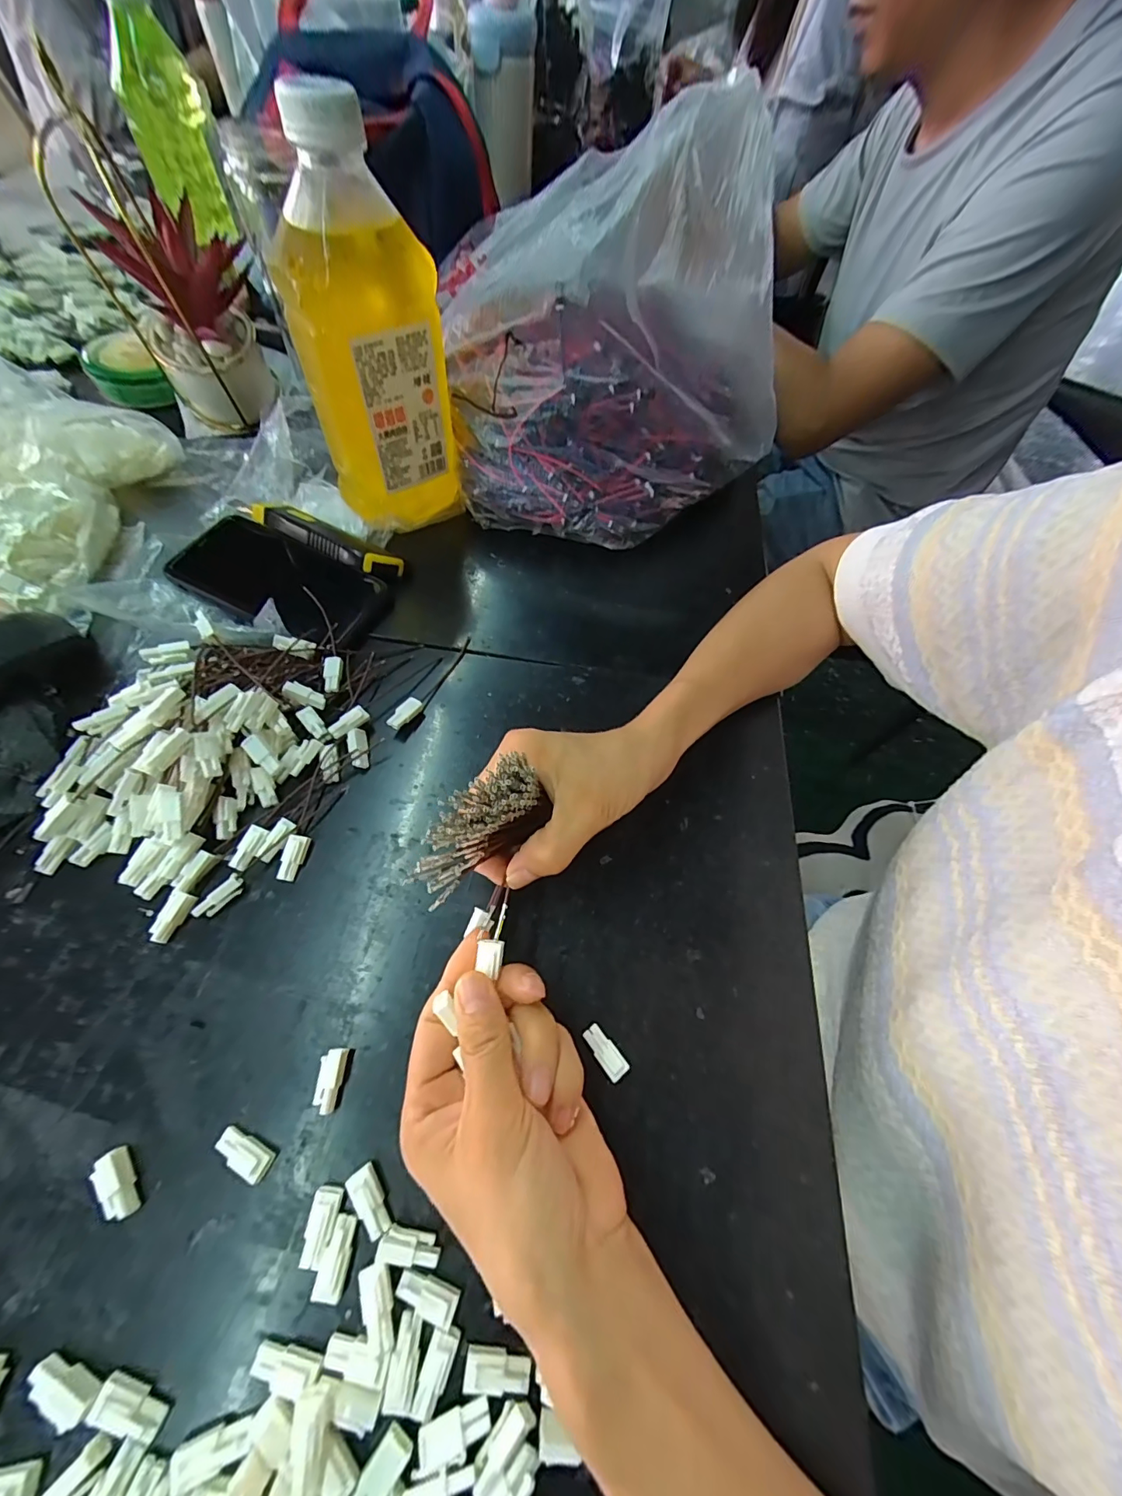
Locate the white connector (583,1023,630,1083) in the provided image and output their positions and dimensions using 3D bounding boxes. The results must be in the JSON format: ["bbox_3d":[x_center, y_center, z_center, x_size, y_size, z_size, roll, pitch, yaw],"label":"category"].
[{"bbox_3d":[0.022,0.151,0.237,0.012,0.006,0.026,-33,55,-20],"label":"white connector"}]

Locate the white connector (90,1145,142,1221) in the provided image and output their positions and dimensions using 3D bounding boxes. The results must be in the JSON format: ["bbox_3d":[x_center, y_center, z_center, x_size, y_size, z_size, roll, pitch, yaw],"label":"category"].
[{"bbox_3d":[-0.188,0.184,0.201,0.010,0.011,0.025,-26,65,-18],"label":"white connector"}]

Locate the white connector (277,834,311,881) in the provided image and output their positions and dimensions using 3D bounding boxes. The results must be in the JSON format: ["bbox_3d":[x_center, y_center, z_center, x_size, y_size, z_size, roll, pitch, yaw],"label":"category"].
[{"bbox_3d":[-0.152,0.062,0.271,0.011,0.008,0.025,9,60,1],"label":"white connector"}]

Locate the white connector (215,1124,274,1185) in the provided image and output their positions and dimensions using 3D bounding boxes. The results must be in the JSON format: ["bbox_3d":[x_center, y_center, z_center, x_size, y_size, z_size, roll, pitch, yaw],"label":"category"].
[{"bbox_3d":[-0.140,0.178,0.210,0.026,0.007,0.010,27,62,11],"label":"white connector"}]

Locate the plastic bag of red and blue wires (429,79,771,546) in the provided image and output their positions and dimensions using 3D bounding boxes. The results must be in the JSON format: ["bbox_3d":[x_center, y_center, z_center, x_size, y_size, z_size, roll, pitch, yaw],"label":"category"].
[{"bbox_3d":[0.041,-0.327,0.384,0.262,0.203,0.242,-9,61,-9],"label":"plastic bag of red and blue wires"}]

